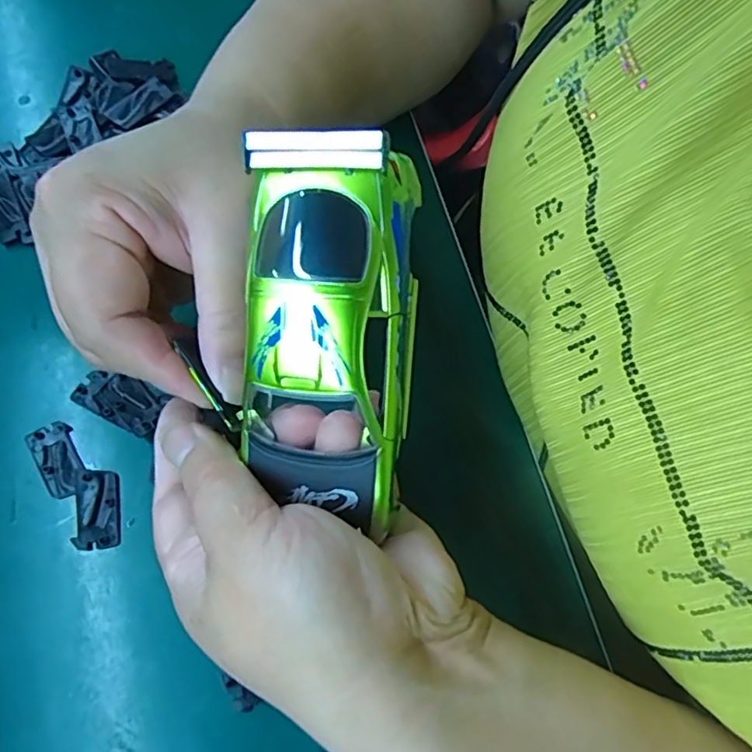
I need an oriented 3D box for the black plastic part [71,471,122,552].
[{"bbox_3d":[-0.121,0.058,0.260,0.018,0.004,0.033,-7,73,-4],"label":"black plastic part"}]

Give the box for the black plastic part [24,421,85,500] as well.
[{"bbox_3d":[-0.141,0.037,0.266,0.017,0.004,0.033,-28,76,-9],"label":"black plastic part"}]

